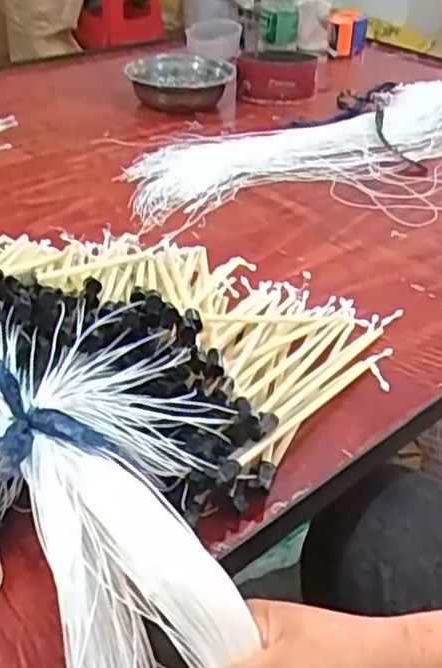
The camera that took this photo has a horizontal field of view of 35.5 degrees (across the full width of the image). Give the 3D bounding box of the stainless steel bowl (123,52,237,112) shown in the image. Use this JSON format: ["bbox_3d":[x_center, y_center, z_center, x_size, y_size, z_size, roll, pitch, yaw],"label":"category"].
[{"bbox_3d":[-0.061,-0.379,1.039,0.155,0.051,0.152,1,36,-3],"label":"stainless steel bowl"}]

